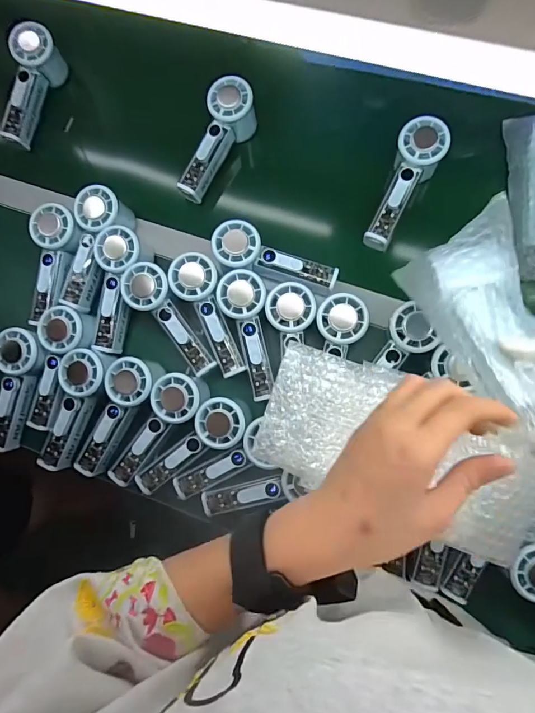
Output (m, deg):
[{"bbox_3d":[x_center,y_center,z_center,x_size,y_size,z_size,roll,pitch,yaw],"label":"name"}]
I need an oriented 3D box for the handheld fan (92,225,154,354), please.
[{"bbox_3d":[-0.187,-0.083,0.537,0.059,0.062,0.154,11,97,7],"label":"handheld fan"}]

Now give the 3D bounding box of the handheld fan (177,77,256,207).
[{"bbox_3d":[-0.073,-0.276,0.550,0.051,0.062,0.151,34,88,9],"label":"handheld fan"}]

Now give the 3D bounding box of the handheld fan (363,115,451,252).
[{"bbox_3d":[0.163,-0.203,0.512,0.052,0.060,0.152,26,86,9],"label":"handheld fan"}]

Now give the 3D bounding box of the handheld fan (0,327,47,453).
[{"bbox_3d":[-0.316,0.044,0.528,0.058,0.033,0.159,18,102,8],"label":"handheld fan"}]

